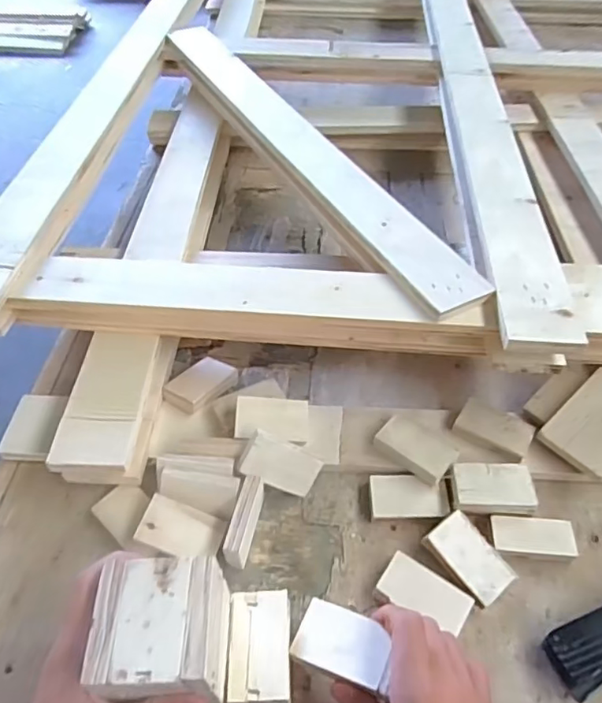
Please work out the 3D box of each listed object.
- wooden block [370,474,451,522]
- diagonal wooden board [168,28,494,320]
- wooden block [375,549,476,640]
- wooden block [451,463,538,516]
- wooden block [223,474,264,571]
[{"bbox_3d":[0.101,0.139,0.513,0.071,0.019,0.041,0,50,0],"label":"wooden block"},{"bbox_3d":[-0.019,-0.305,0.763,0.073,0.019,0.775,-22,53,-17],"label":"diagonal wooden board"},{"bbox_3d":[0.103,0.205,0.458,0.071,0.022,0.038,27,55,21],"label":"wooden block"},{"bbox_3d":[0.175,0.126,0.504,0.073,0.018,0.046,1,50,1],"label":"wooden block"},{"bbox_3d":[-0.051,0.153,0.490,0.017,0.045,0.073,11,51,9],"label":"wooden block"}]

